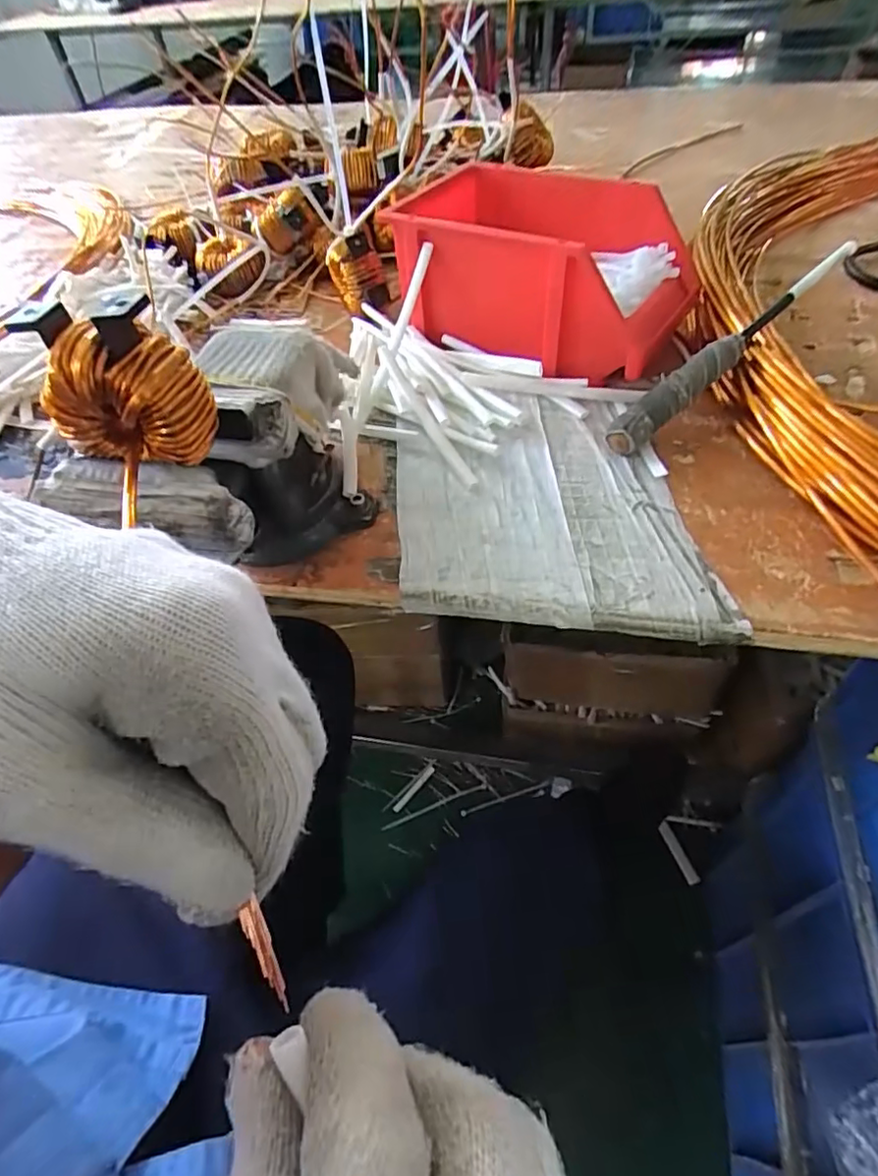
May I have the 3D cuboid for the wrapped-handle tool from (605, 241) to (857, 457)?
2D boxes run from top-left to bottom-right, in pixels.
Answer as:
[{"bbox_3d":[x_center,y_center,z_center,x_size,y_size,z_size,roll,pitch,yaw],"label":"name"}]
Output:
[{"bbox_3d":[0.234,-0.191,0.469,0.260,0.027,0.024,-40,57,-9],"label":"wrapped-handle tool"}]

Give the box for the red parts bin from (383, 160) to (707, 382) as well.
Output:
[{"bbox_3d":[0.098,-0.287,0.527,0.235,0.092,0.176,28,58,25],"label":"red parts bin"}]

